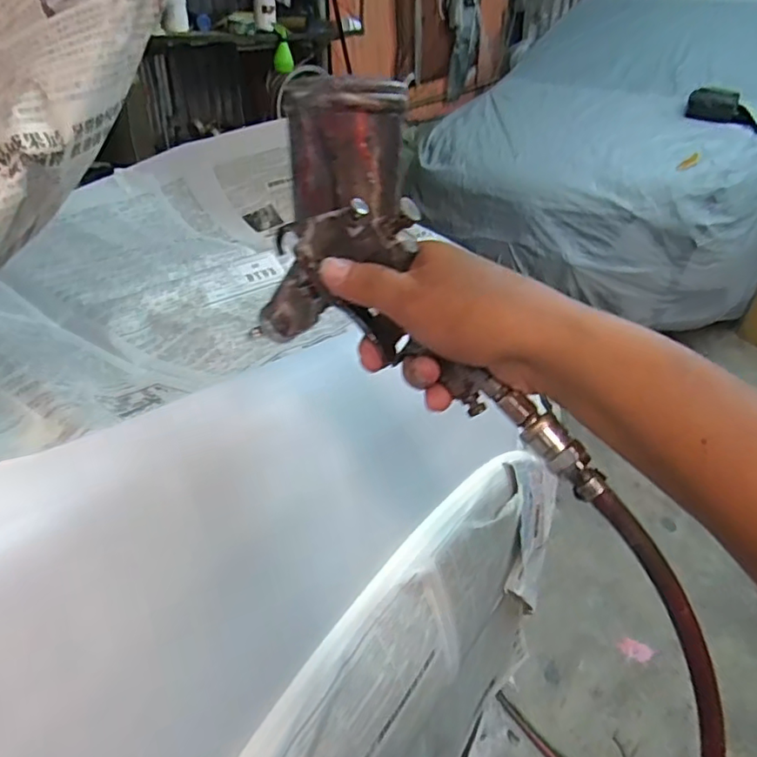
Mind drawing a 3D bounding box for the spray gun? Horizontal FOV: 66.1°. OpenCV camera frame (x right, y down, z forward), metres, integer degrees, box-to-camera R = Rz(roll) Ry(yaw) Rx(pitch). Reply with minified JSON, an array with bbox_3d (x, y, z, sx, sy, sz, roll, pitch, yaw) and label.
[{"bbox_3d":[0.011,-0.039,0.361,0.096,0.123,0.286,-24,75,-33],"label":"spray gun"}]

